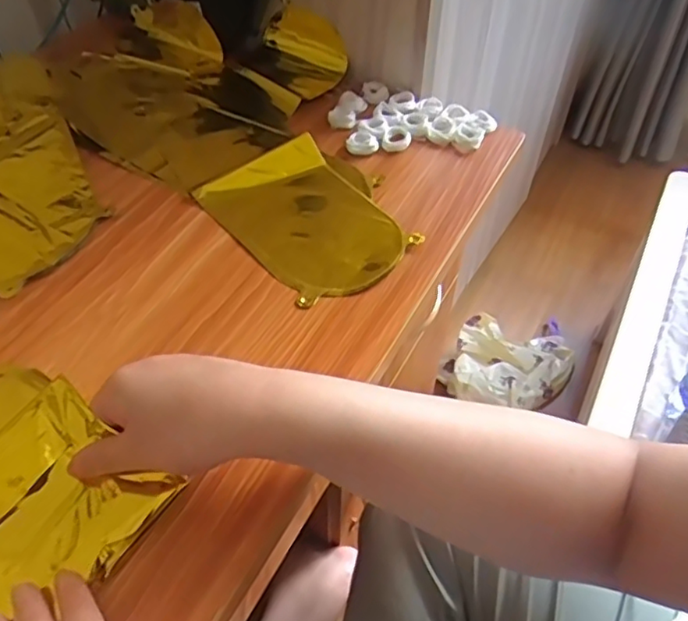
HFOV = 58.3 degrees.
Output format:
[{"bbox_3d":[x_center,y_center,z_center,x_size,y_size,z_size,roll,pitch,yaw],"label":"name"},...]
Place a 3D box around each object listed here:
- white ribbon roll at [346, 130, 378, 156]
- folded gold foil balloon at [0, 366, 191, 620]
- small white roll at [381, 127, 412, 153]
[{"bbox_3d":[0.018,-0.163,0.599,0.031,0.011,0.031,1,49,-1],"label":"white ribbon roll"},{"bbox_3d":[-0.193,0.100,0.352,0.154,0.025,0.122,28,53,21],"label":"folded gold foil balloon"},{"bbox_3d":[0.052,-0.169,0.608,0.028,0.009,0.033,10,49,6],"label":"small white roll"}]

